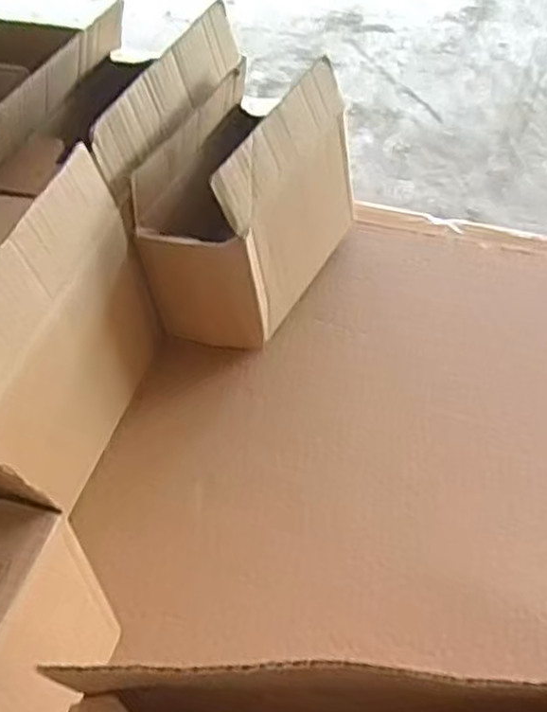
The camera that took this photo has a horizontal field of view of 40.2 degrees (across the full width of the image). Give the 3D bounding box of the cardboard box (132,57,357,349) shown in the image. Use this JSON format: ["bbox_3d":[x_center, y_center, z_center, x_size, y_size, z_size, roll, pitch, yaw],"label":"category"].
[{"bbox_3d":[-0.024,-0.133,0.685,0.109,0.186,0.212,22,56,22],"label":"cardboard box"}]

